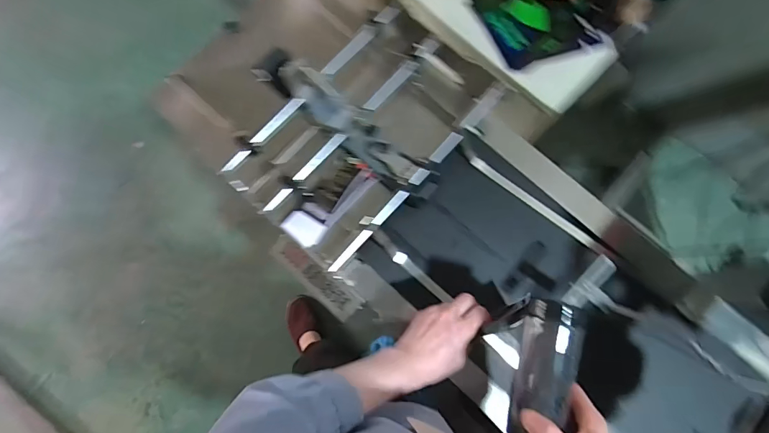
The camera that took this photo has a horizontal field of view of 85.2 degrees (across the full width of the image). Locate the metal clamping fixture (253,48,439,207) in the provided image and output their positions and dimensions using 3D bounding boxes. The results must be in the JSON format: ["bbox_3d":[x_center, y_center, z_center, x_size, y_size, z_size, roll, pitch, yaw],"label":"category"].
[{"bbox_3d":[-0.051,-0.150,0.703,0.347,0.088,0.070,40,81,6],"label":"metal clamping fixture"}]

